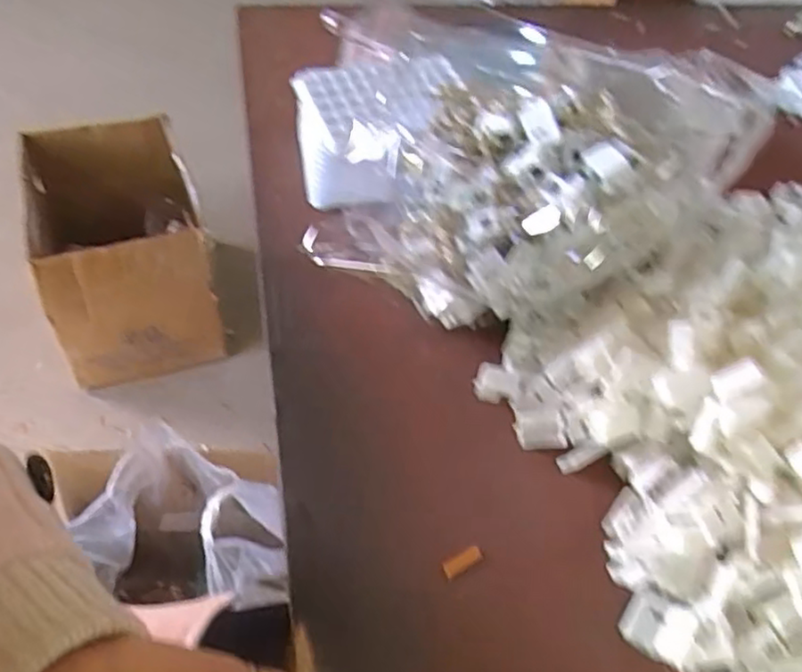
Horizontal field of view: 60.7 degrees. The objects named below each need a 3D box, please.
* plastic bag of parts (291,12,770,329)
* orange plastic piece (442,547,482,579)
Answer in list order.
[{"bbox_3d":[0.038,-0.127,0.463,0.299,0.157,0.188,39,56,25],"label":"plastic bag of parts"},{"bbox_3d":[0.032,0.118,0.356,0.022,0.004,0.008,-21,55,-23],"label":"orange plastic piece"}]

